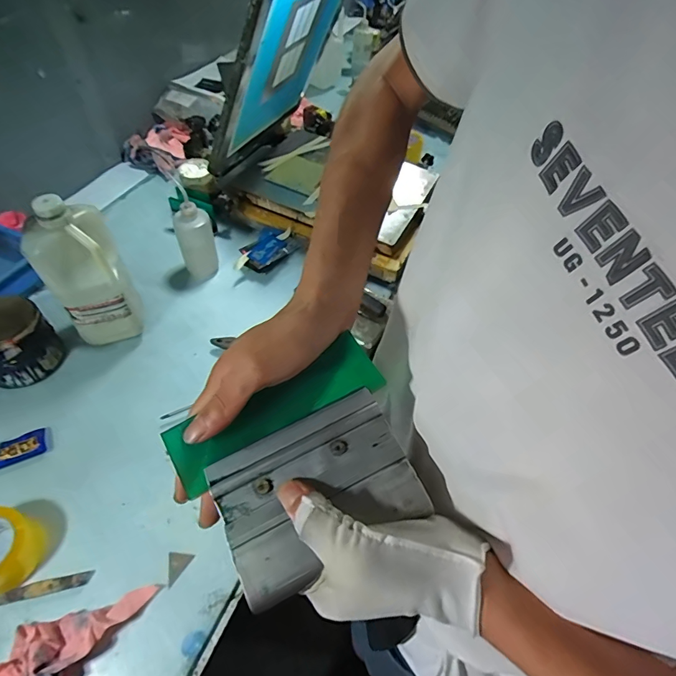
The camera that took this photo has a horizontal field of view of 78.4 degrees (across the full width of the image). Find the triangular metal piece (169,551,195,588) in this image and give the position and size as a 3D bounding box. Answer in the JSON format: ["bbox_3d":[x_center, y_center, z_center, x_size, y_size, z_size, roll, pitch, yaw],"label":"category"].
[{"bbox_3d":[-0.235,0.339,0.607,0.038,0.006,0.042,6,53,1],"label":"triangular metal piece"}]

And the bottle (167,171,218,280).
[{"bbox_3d":[-0.312,-0.229,0.901,0.075,0.205,0.080,-18,56,-17],"label":"bottle"}]

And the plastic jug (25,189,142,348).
[{"bbox_3d":[-0.441,-0.105,0.741,0.120,0.292,0.098,-21,57,-19],"label":"plastic jug"}]

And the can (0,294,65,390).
[{"bbox_3d":[-0.601,0.002,0.758,0.145,0.127,0.130,36,58,21],"label":"can"}]

